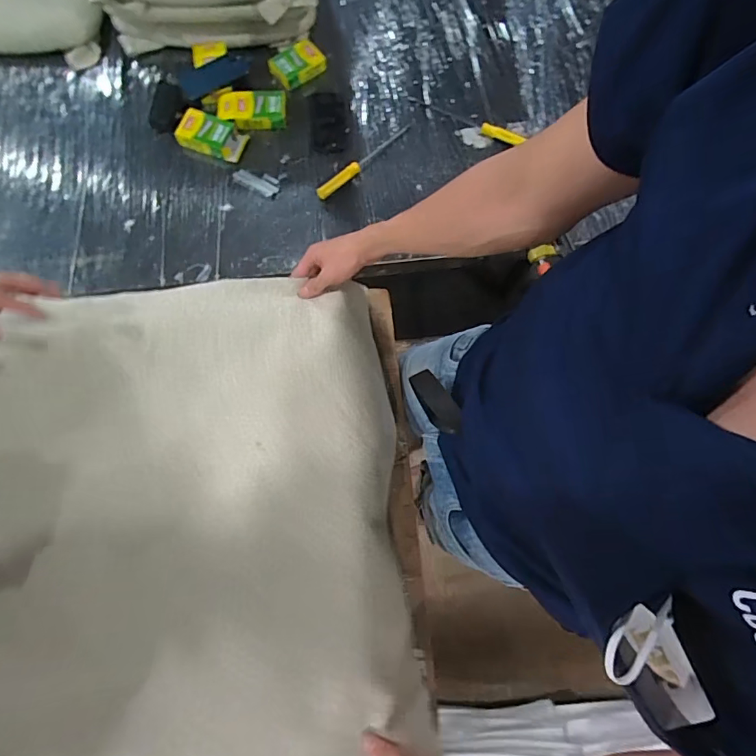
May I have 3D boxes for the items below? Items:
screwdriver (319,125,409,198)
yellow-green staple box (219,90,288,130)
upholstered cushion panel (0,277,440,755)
[{"bbox_3d":[-0.032,-0.503,1.020,0.027,0.019,0.278,43,78,9],"label":"screwdriver"},{"bbox_3d":[-0.288,-0.609,1.013,0.156,0.054,0.067,-6,75,-3],"label":"yellow-green staple box"},{"bbox_3d":[-0.248,0.169,0.564,0.549,0.060,0.606,-6,75,-3],"label":"upholstered cushion panel"}]

